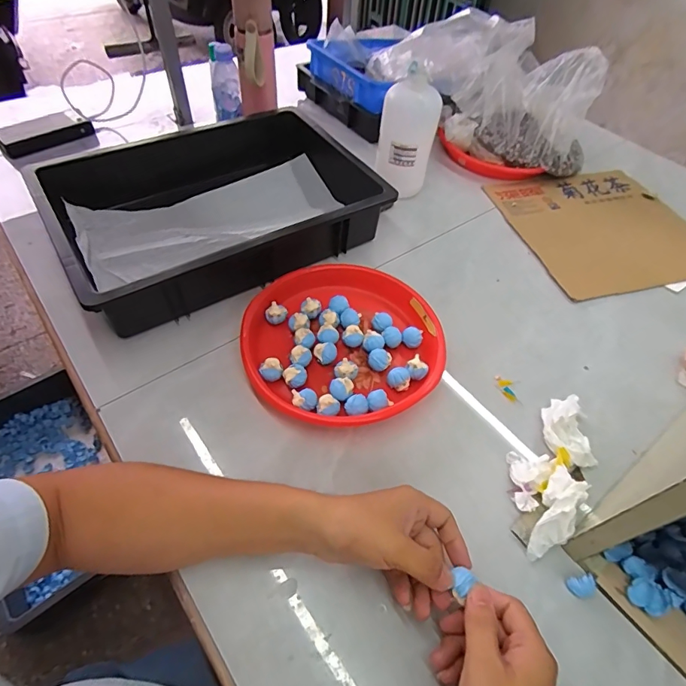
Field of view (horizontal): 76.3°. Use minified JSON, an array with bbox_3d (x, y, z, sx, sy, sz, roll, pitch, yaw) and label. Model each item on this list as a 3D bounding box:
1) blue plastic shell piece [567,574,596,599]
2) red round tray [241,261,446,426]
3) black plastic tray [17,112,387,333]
[{"bbox_3d":[0.230,0.233,0.418,0.025,0.009,0.017,-4,53,-7],"label":"blue plastic shell piece"},{"bbox_3d":[-0.001,-0.003,0.569,0.244,0.043,0.242,2,52,-2],"label":"red round tray"},{"bbox_3d":[-0.184,-0.207,0.673,0.449,0.103,0.300,-28,59,-23],"label":"black plastic tray"}]

